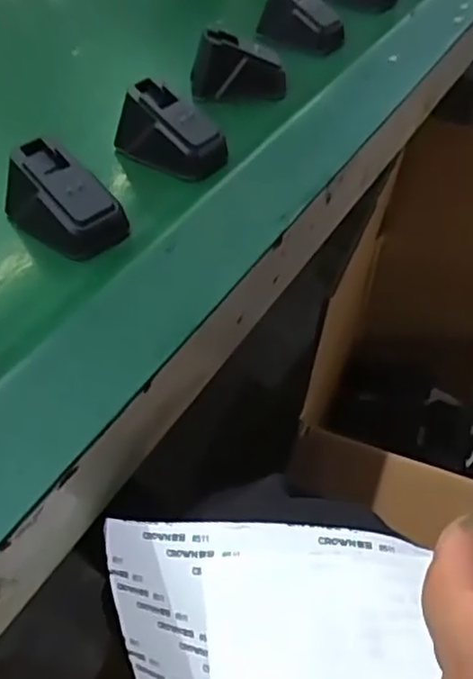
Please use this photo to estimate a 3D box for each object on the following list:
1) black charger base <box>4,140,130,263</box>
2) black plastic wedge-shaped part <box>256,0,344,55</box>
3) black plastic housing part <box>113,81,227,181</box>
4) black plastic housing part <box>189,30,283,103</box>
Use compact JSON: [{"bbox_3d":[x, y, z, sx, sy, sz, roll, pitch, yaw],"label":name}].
[{"bbox_3d":[-0.094,-0.076,0.368,0.068,0.040,0.041,29,53,24],"label":"black charger base"},{"bbox_3d":[0.058,-0.273,0.564,0.070,0.040,0.037,24,51,21],"label":"black plastic wedge-shaped part"},{"bbox_3d":[-0.043,-0.134,0.425,0.068,0.041,0.034,30,53,25],"label":"black plastic housing part"},{"bbox_3d":[0.001,-0.202,0.496,0.068,0.046,0.026,0,47,0],"label":"black plastic housing part"}]

